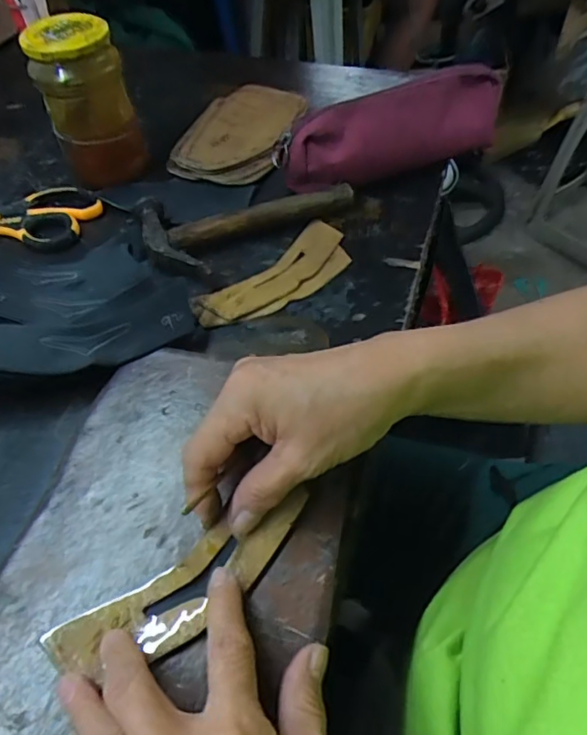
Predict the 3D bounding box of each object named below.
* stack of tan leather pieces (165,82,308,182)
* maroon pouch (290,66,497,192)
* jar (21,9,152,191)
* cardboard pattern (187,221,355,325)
[{"bbox_3d":[-0.057,-0.250,0.582,0.118,0.022,0.175,8,54,9],"label":"stack of tan leather pieces"},{"bbox_3d":[0.099,-0.217,0.507,0.223,0.072,0.047,-21,55,-13],"label":"maroon pouch"},{"bbox_3d":[-0.188,-0.238,0.508,0.076,0.133,0.070,-17,54,-10],"label":"jar"},{"bbox_3d":[-0.013,-0.075,0.449,0.146,0.006,0.057,-34,59,-21],"label":"cardboard pattern"}]

